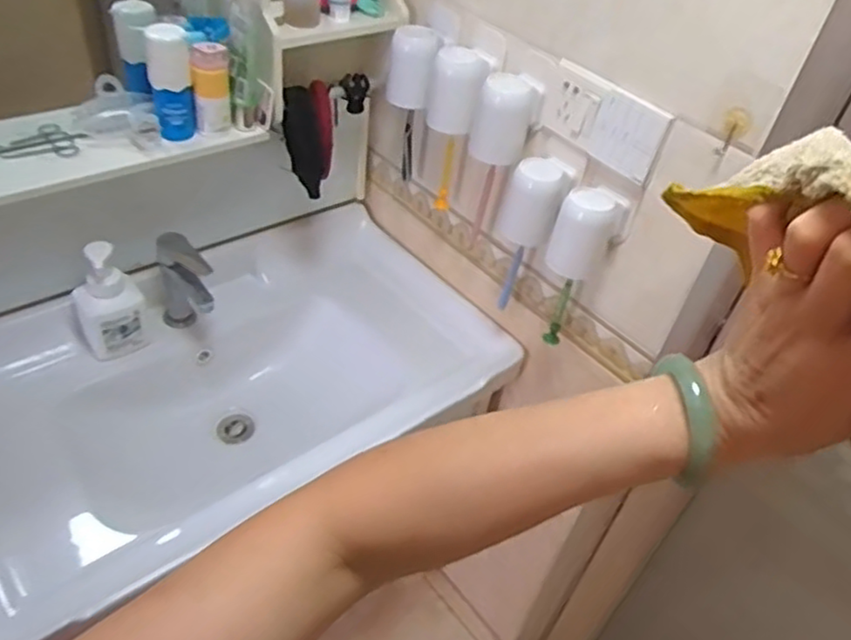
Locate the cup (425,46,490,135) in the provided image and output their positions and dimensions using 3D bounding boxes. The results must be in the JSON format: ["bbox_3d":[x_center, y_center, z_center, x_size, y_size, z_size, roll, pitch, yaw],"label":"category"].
[{"bbox_3d":[0.042,-0.318,0.952,0.077,0.108,0.082,8,42,0],"label":"cup"}]

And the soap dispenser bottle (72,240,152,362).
[{"bbox_3d":[-0.461,-0.029,0.972,0.098,0.173,0.062,-15,46,-24],"label":"soap dispenser bottle"}]

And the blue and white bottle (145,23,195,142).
[{"bbox_3d":[-0.332,-0.312,0.885,0.055,0.137,0.059,-11,45,-20],"label":"blue and white bottle"}]

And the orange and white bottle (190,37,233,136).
[{"bbox_3d":[-0.286,-0.311,0.911,0.051,0.111,0.049,-6,43,-15],"label":"orange and white bottle"}]

